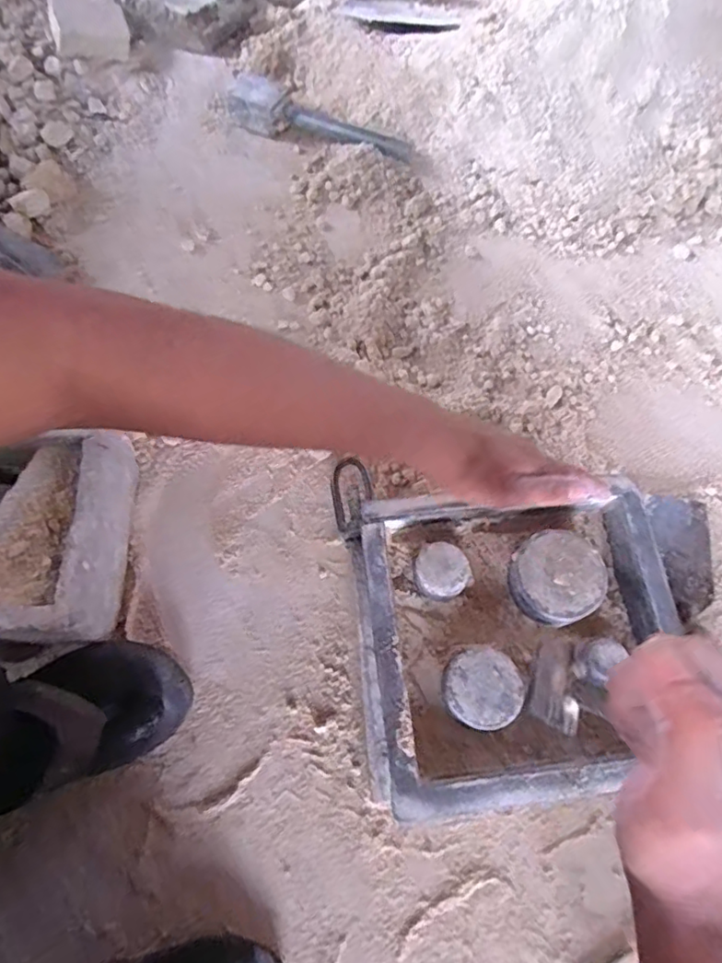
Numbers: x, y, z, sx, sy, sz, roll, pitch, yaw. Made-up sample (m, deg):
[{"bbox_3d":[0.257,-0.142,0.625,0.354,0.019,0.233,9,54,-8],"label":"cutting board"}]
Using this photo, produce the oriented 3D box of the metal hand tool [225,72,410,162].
[{"bbox_3d":[-0.054,-0.474,0.769,0.258,0.051,0.052,18,71,4],"label":"metal hand tool"}]

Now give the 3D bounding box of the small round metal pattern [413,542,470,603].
[{"bbox_3d":[0.067,0.078,0.493,0.044,0.038,0.044,1,72,-5],"label":"small round metal pattern"}]

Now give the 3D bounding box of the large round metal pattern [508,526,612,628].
[{"bbox_3d":[0.163,0.081,0.493,0.078,0.032,0.073,1,72,-5],"label":"large round metal pattern"}]

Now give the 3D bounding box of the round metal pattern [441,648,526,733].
[{"bbox_3d":[0.094,0.163,0.462,0.060,0.034,0.058,1,72,-5],"label":"round metal pattern"}]

